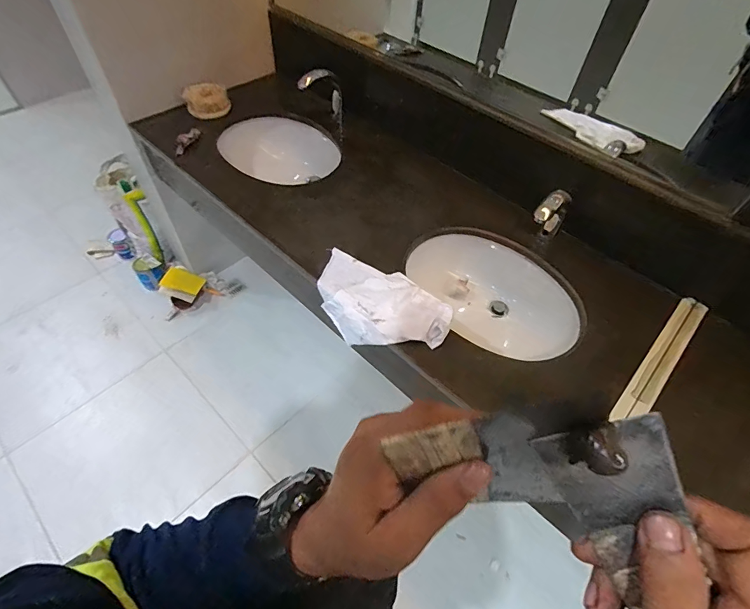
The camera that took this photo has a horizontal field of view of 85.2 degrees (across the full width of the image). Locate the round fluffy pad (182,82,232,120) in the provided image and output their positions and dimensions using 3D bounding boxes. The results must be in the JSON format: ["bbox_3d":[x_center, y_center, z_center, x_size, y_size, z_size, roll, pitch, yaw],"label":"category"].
[{"bbox_3d":[-0.555,-0.667,1.340,0.146,0.108,0.043,-14,26,-1],"label":"round fluffy pad"}]

